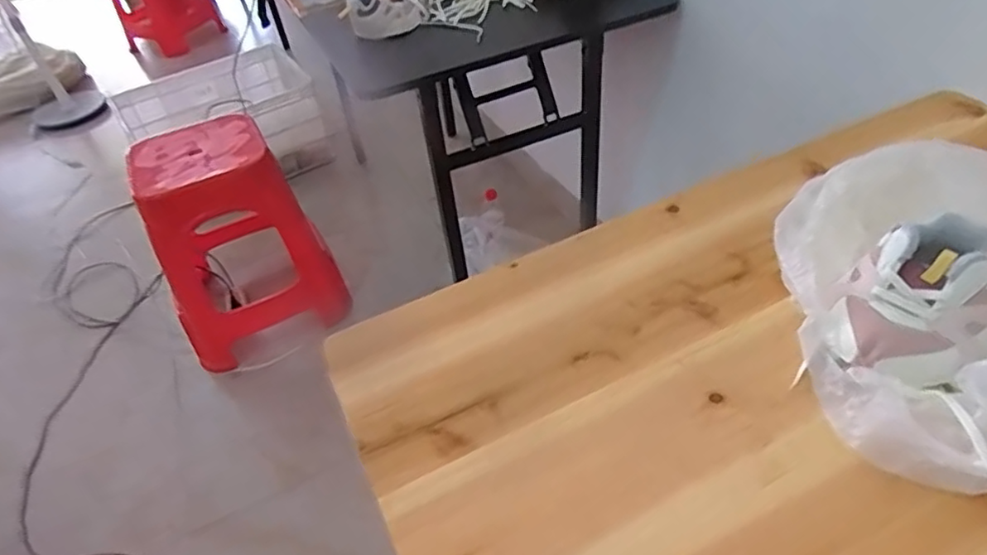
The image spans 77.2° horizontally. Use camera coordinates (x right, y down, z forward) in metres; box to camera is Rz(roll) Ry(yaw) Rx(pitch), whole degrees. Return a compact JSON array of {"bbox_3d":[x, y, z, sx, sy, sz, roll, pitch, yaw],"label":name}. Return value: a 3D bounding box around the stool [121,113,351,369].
[{"bbox_3d":[-0.647,-0.113,1.514,0.388,0.465,0.393,-29,47,-21],"label":"stool"}]

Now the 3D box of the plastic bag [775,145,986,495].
[{"bbox_3d":[0.315,0.007,0.459,0.215,0.088,0.315,22,50,28],"label":"plastic bag"}]

